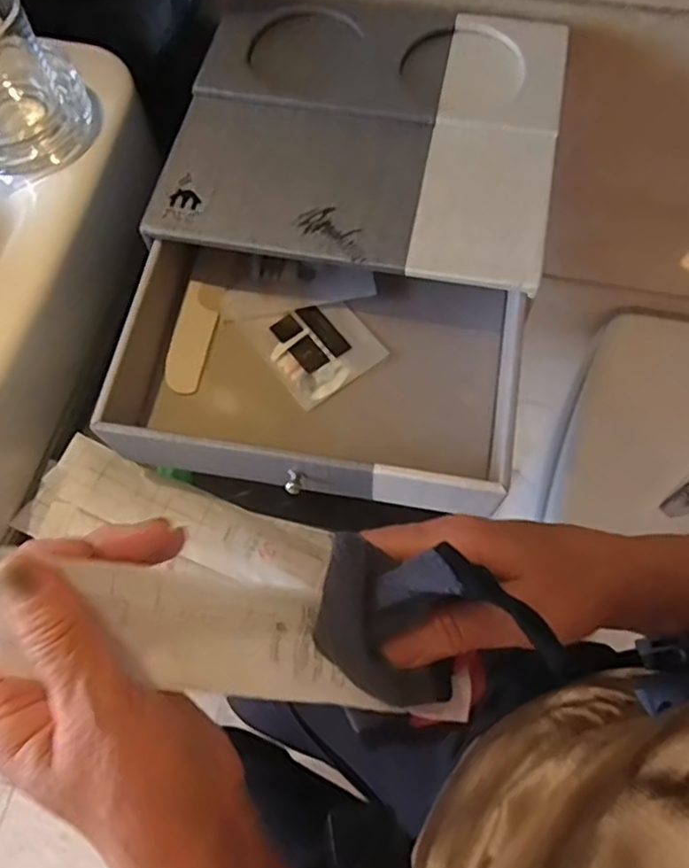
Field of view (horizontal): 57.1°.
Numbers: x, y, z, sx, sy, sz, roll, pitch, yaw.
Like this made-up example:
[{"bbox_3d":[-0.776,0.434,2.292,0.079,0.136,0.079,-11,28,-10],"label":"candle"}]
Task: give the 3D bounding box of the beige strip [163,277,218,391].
[{"bbox_3d":[-0.104,-0.066,0.433,0.027,0.004,0.080,12,71,2],"label":"beige strip"}]

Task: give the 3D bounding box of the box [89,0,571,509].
[{"bbox_3d":[0.003,-0.139,0.426,0.249,0.078,0.359,9,67,6],"label":"box"}]

